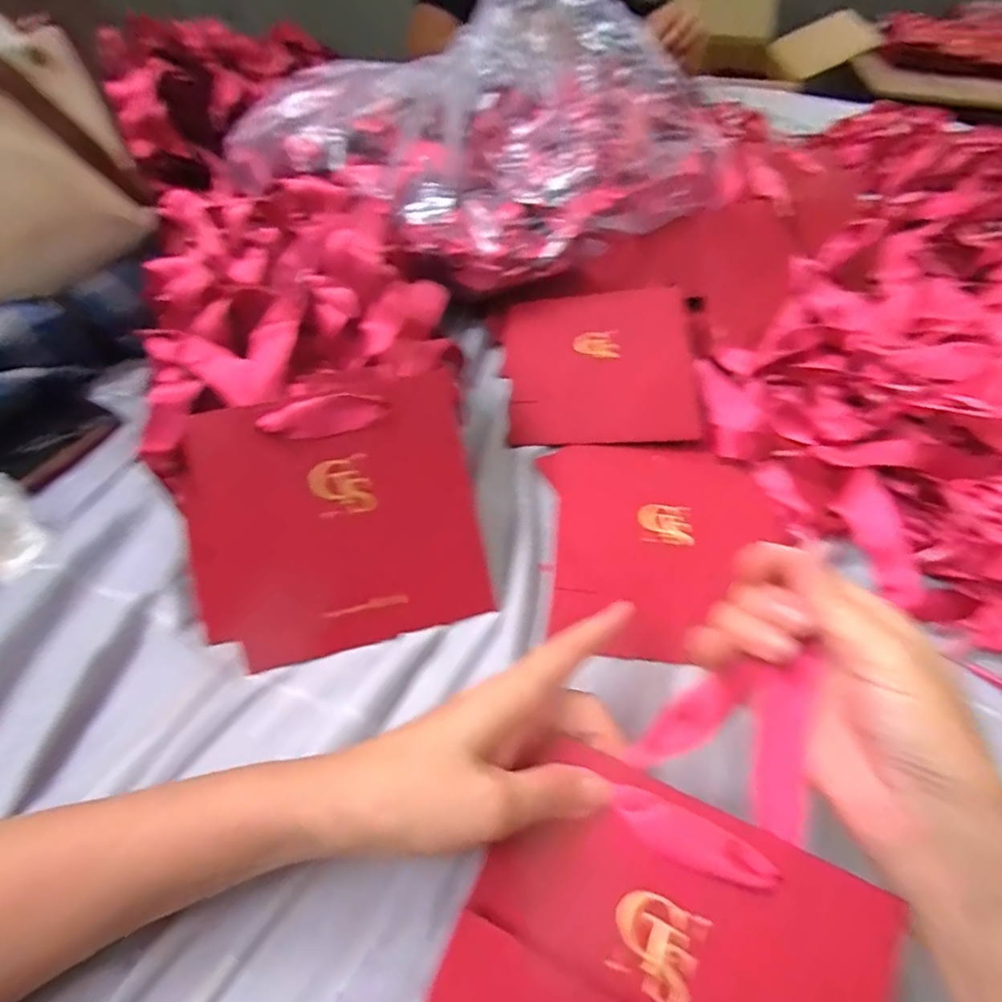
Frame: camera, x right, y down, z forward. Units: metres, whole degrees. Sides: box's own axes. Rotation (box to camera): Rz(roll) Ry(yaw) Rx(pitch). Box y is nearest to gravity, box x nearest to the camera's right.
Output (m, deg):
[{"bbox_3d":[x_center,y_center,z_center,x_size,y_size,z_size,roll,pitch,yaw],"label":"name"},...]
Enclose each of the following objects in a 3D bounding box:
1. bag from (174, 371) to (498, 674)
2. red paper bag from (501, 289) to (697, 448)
[{"bbox_3d":[-0.093,0.012,0.306,0.158,0.137,0.021,-12,8,0],"label":"bag"},{"bbox_3d":[0.074,-0.106,0.433,0.140,0.015,0.135,-5,68,10],"label":"red paper bag"}]

